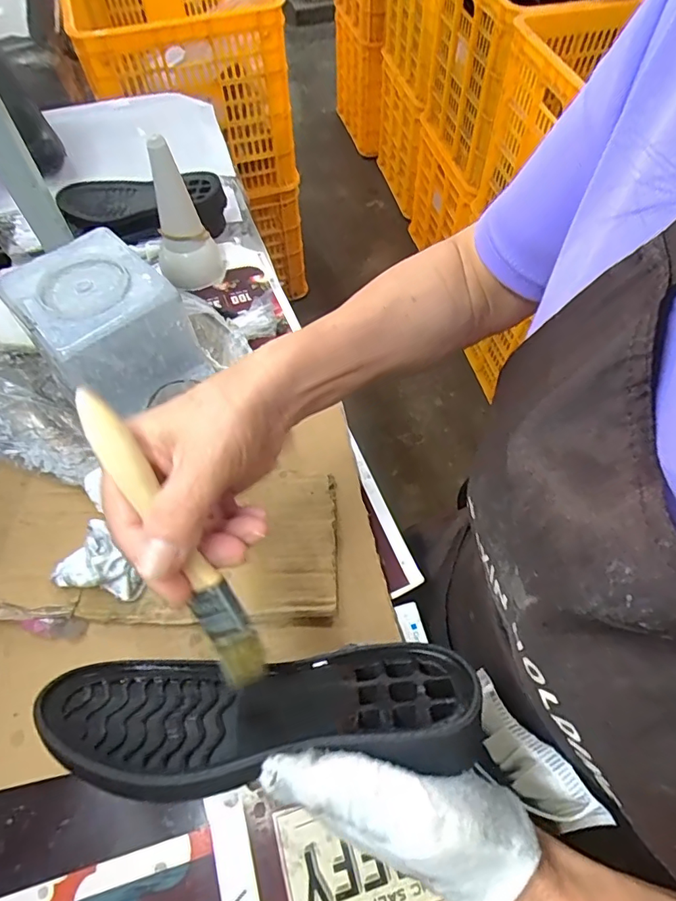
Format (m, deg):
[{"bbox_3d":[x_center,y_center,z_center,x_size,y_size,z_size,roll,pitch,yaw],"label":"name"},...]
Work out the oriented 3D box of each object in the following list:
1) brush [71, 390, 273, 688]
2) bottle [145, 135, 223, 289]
[{"bbox_3d":[-0.071,0.041,0.221,0.020,0.010,0.146,-31,98,-16],"label":"brush"},{"bbox_3d":[-0.161,-0.235,0.513,0.052,0.157,0.049,40,67,21],"label":"bottle"}]

